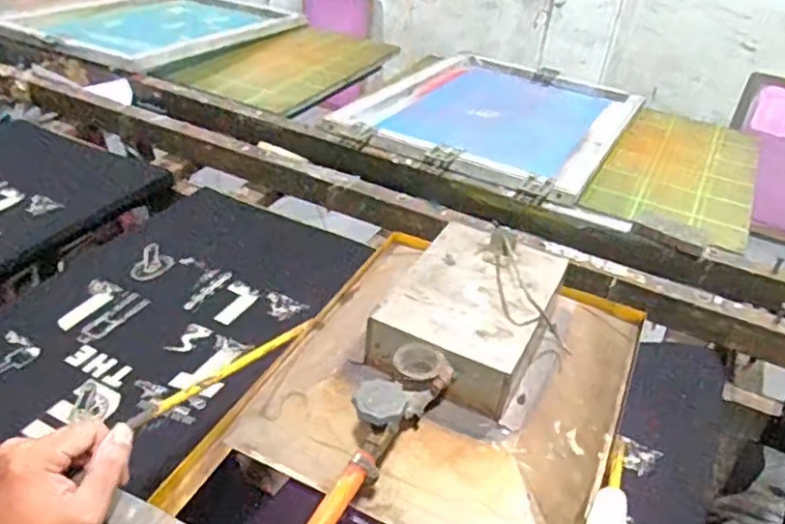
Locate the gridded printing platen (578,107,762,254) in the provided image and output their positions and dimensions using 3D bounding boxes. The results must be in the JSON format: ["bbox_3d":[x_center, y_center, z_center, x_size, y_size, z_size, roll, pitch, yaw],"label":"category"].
[{"bbox_3d":[0.631,-0.211,1.420,0.293,0.020,0.602,21,39,21],"label":"gridded printing platen"}]

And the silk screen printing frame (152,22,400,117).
[{"bbox_3d":[-0.273,-0.514,1.734,0.358,0.055,0.666,23,39,23],"label":"silk screen printing frame"}]

